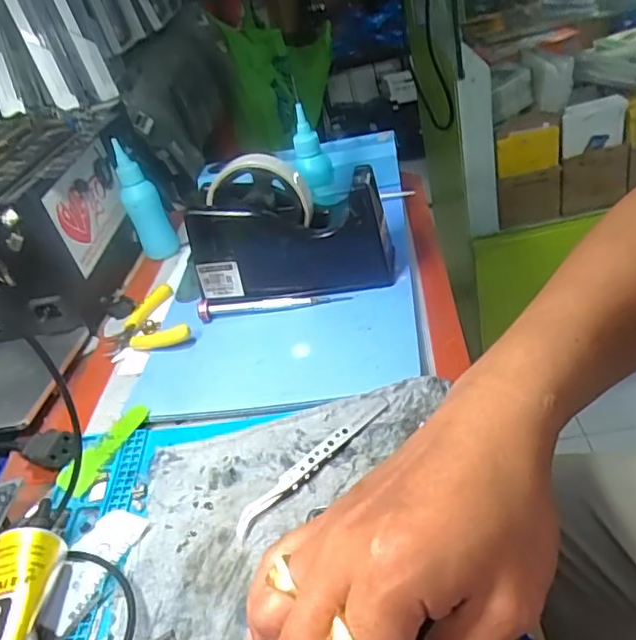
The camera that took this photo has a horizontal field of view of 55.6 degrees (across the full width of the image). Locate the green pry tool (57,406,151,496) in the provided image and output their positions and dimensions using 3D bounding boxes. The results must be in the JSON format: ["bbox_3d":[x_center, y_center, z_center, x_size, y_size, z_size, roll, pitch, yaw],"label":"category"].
[{"bbox_3d":[-0.137,0.082,0.392,0.023,0.004,0.070,23,50,25],"label":"green pry tool"}]

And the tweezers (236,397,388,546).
[{"bbox_3d":[-0.003,0.081,0.350,0.117,0.010,0.010,-36,40,-26],"label":"tweezers"}]

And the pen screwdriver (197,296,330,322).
[{"bbox_3d":[-0.044,-0.012,0.485,0.104,0.013,0.012,-12,35,6],"label":"pen screwdriver"}]

